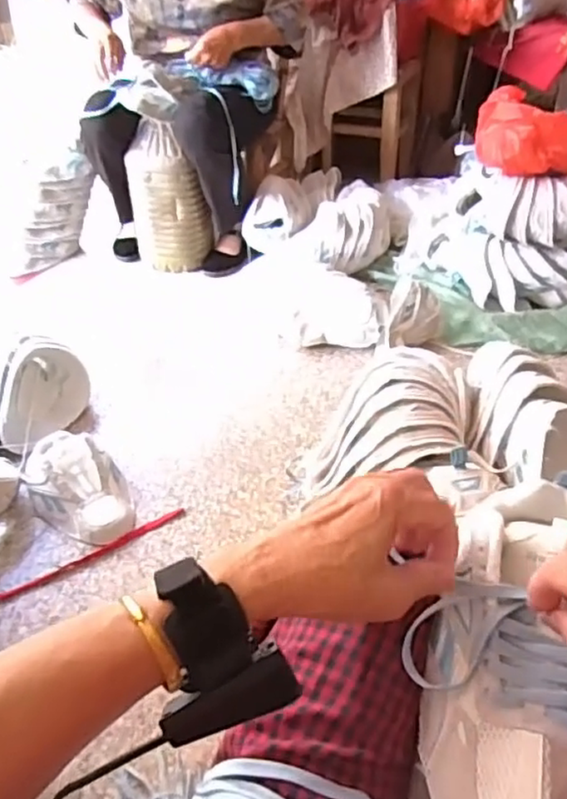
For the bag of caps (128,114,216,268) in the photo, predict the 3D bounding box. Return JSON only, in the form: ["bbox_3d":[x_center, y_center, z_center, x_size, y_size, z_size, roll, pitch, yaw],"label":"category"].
[{"bbox_3d":[-0.286,-0.504,1.580,0.147,0.343,0.138,-30,48,-31],"label":"bag of caps"}]

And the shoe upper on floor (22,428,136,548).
[{"bbox_3d":[-0.341,0.147,1.058,0.152,0.083,0.208,-18,42,-21],"label":"shoe upper on floor"}]

